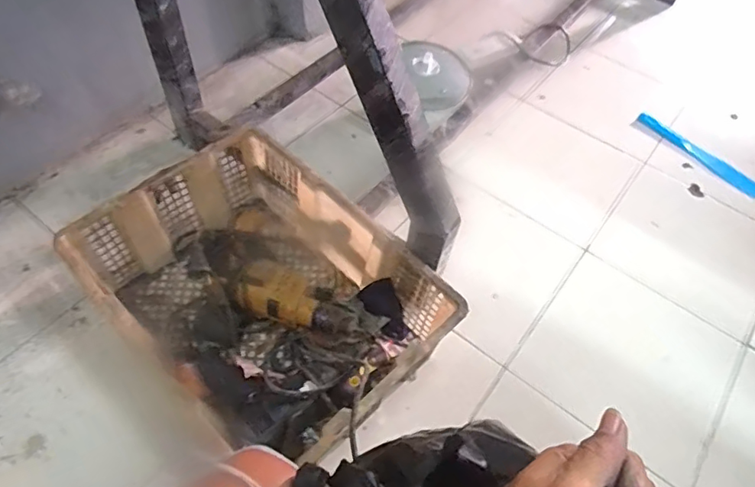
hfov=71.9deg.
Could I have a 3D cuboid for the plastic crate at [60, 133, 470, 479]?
[{"bbox_3d":[-0.165,0.081,0.793,0.348,0.177,0.482,-38,66,-26],"label":"plastic crate"}]

